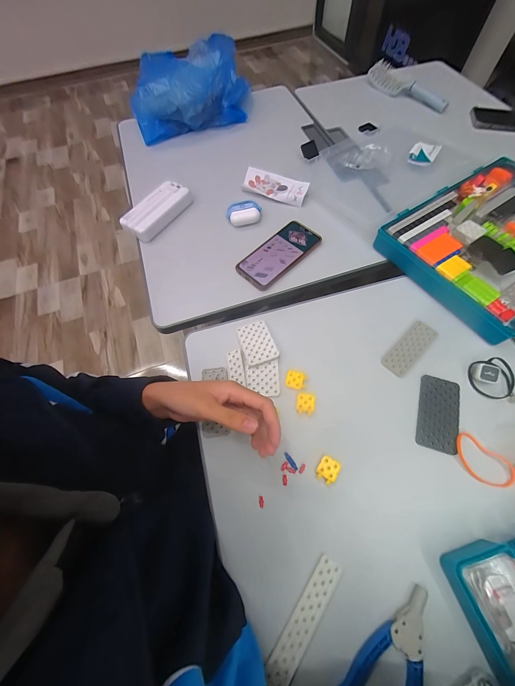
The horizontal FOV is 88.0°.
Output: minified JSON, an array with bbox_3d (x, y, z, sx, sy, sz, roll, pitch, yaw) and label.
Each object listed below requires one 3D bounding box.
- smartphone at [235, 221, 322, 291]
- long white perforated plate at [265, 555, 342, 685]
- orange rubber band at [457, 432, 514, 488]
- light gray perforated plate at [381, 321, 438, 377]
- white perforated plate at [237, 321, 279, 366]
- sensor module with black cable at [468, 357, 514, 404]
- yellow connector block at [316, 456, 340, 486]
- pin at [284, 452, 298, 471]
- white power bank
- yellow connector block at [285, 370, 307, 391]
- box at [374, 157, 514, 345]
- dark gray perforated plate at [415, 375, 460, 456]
[{"bbox_3d":[0.040,-0.166,0.493,0.077,0.011,0.159,41,73,20],"label":"smartphone"},{"bbox_3d":[0.050,0.295,0.283,0.028,0.004,0.122,33,70,17],"label":"long white perforated plate"},{"bbox_3d":[0.283,0.151,0.334,0.070,0.004,0.045,39,72,19],"label":"orange rubber band"},{"bbox_3d":[0.234,0.007,0.408,0.102,0.004,0.035,-41,69,-16],"label":"light gray perforated plate"},{"bbox_3d":[-0.001,-0.001,0.422,0.049,0.009,0.070,-20,65,-7],"label":"white perforated plate"},{"bbox_3d":[0.332,0.048,0.371,0.054,0.023,0.059,3,64,5],"label":"sensor module with black cable"},{"bbox_3d":[0.090,0.163,0.340,0.025,0.004,0.029,29,69,16],"label":"yellow connector block"},{"bbox_3d":[0.044,0.155,0.349,0.006,0.004,0.025,-28,66,-10],"label":"pin"},{"bbox_3d":[-0.203,-0.266,0.537,0.067,0.029,0.139,28,69,15],"label":"white power bank"},{"bbox_3d":[0.057,0.056,0.397,0.029,0.004,0.027,11,65,8],"label":"yellow connector block"},{"bbox_3d":[0.423,-0.183,0.468,0.336,0.041,0.256,-31,66,-12],"label":"box"},{"bbox_3d":[0.251,0.096,0.369,0.053,0.004,0.101,15,66,10],"label":"dark gray perforated plate"}]

